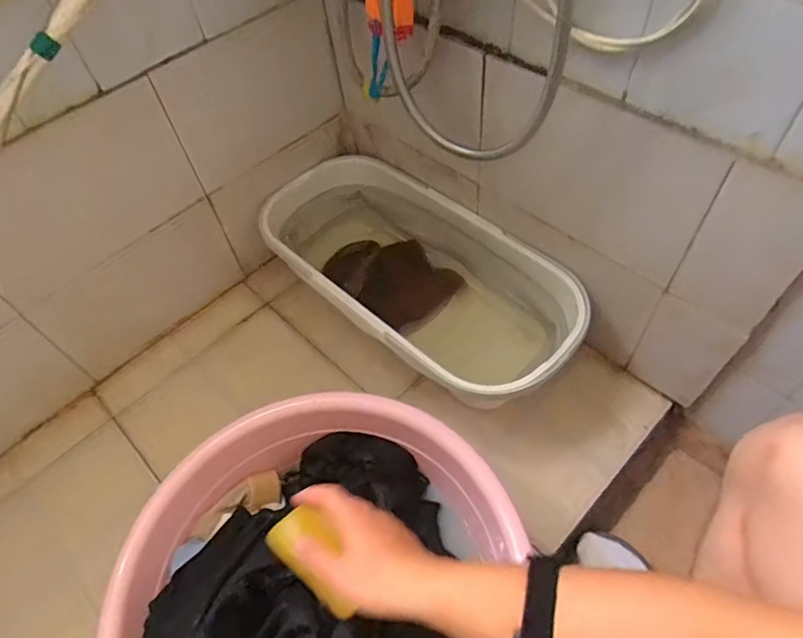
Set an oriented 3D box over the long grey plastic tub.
[{"bbox_3d":[0.013,-0.058,0.851,0.541,0.160,0.243,37,66,27],"label":"long grey plastic tub"}]

